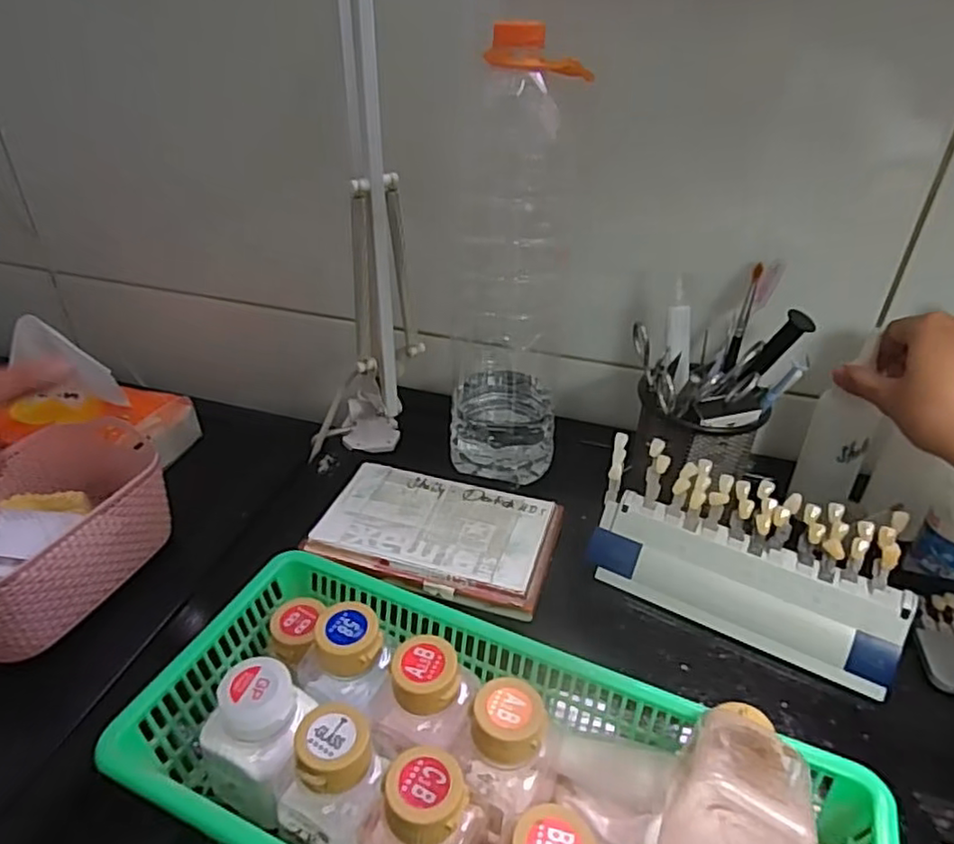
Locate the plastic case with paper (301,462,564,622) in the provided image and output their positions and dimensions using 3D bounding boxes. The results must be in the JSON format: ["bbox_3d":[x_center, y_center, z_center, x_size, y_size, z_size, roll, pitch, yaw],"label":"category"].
[{"bbox_3d":[-0.025,0.072,0.431,0.149,0.013,0.091,11,37,14],"label":"plastic case with paper"}]

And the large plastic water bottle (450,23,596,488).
[{"bbox_3d":[0.024,-0.099,0.469,0.079,0.306,0.071,1,35,1],"label":"large plastic water bottle"}]

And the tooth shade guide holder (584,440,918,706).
[{"bbox_3d":[0.158,0.080,0.388,0.175,0.072,0.060,19,38,24],"label":"tooth shade guide holder"}]

